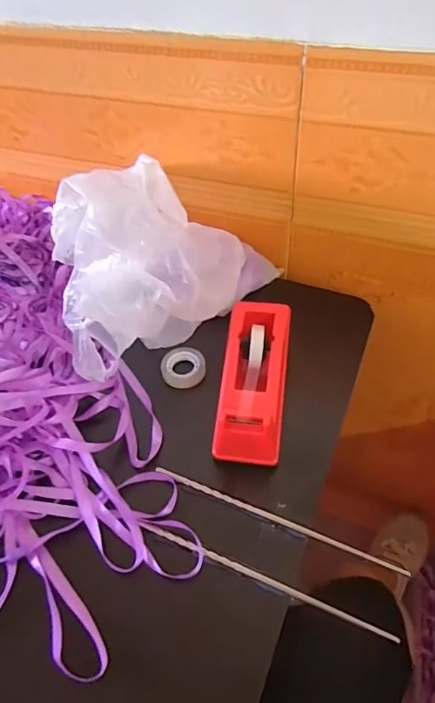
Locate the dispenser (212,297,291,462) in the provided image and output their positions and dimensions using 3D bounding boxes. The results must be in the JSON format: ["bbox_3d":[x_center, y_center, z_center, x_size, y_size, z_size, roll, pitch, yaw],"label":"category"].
[{"bbox_3d":[0.035,0.027,0.438,0.060,0.069,0.155,5,51,9],"label":"dispenser"}]

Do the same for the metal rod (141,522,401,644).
[{"bbox_3d":[0.034,0.178,0.358,0.209,0.008,0.006,16,53,18],"label":"metal rod"}]

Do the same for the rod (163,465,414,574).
[{"bbox_3d":[0.048,0.142,0.388,0.222,0.007,0.006,16,53,18],"label":"rod"}]

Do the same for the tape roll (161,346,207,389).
[{"bbox_3d":[-0.037,0.017,0.496,0.047,0.014,0.045,-3,50,3],"label":"tape roll"}]

